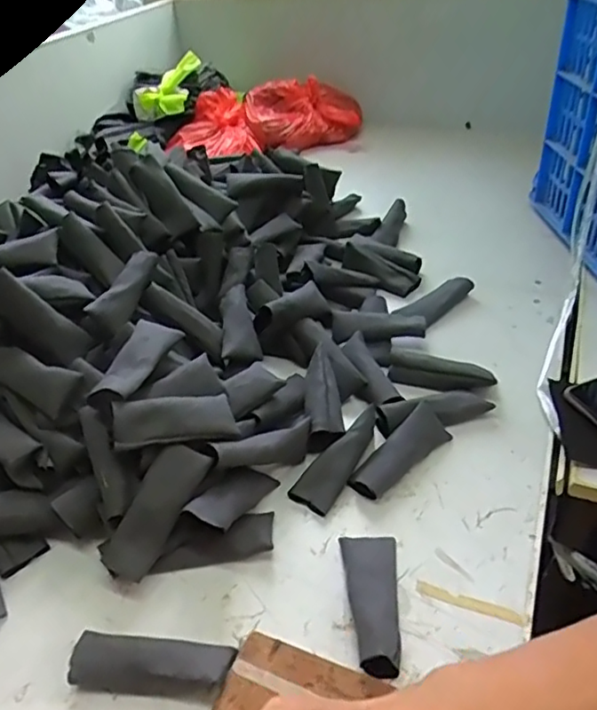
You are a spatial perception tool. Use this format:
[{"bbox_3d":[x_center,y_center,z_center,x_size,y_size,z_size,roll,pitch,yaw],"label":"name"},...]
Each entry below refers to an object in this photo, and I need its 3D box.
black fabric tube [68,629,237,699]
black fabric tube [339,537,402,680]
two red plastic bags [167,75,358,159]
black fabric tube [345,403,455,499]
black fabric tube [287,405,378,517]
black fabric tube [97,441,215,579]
[{"bbox_3d":[-0.100,0.209,0.405,0.107,0.027,0.035,0,39,7],"label":"black fabric tube"},{"bbox_3d":[0.051,0.171,0.426,0.040,0.034,0.105,0,38,6],"label":"black fabric tube"},{"bbox_3d":[-0.069,-0.442,1.119,0.348,0.095,0.158,-22,41,-20],"label":"two red plastic bags"},{"bbox_3d":[0.089,0.084,0.522,0.104,0.025,0.030,-30,44,-28],"label":"black fabric tube"},{"bbox_3d":[0.038,0.089,0.522,0.035,0.020,0.107,26,63,33],"label":"black fabric tube"},{"bbox_3d":[-0.110,0.118,0.468,0.041,0.018,0.113,31,72,2],"label":"black fabric tube"}]

